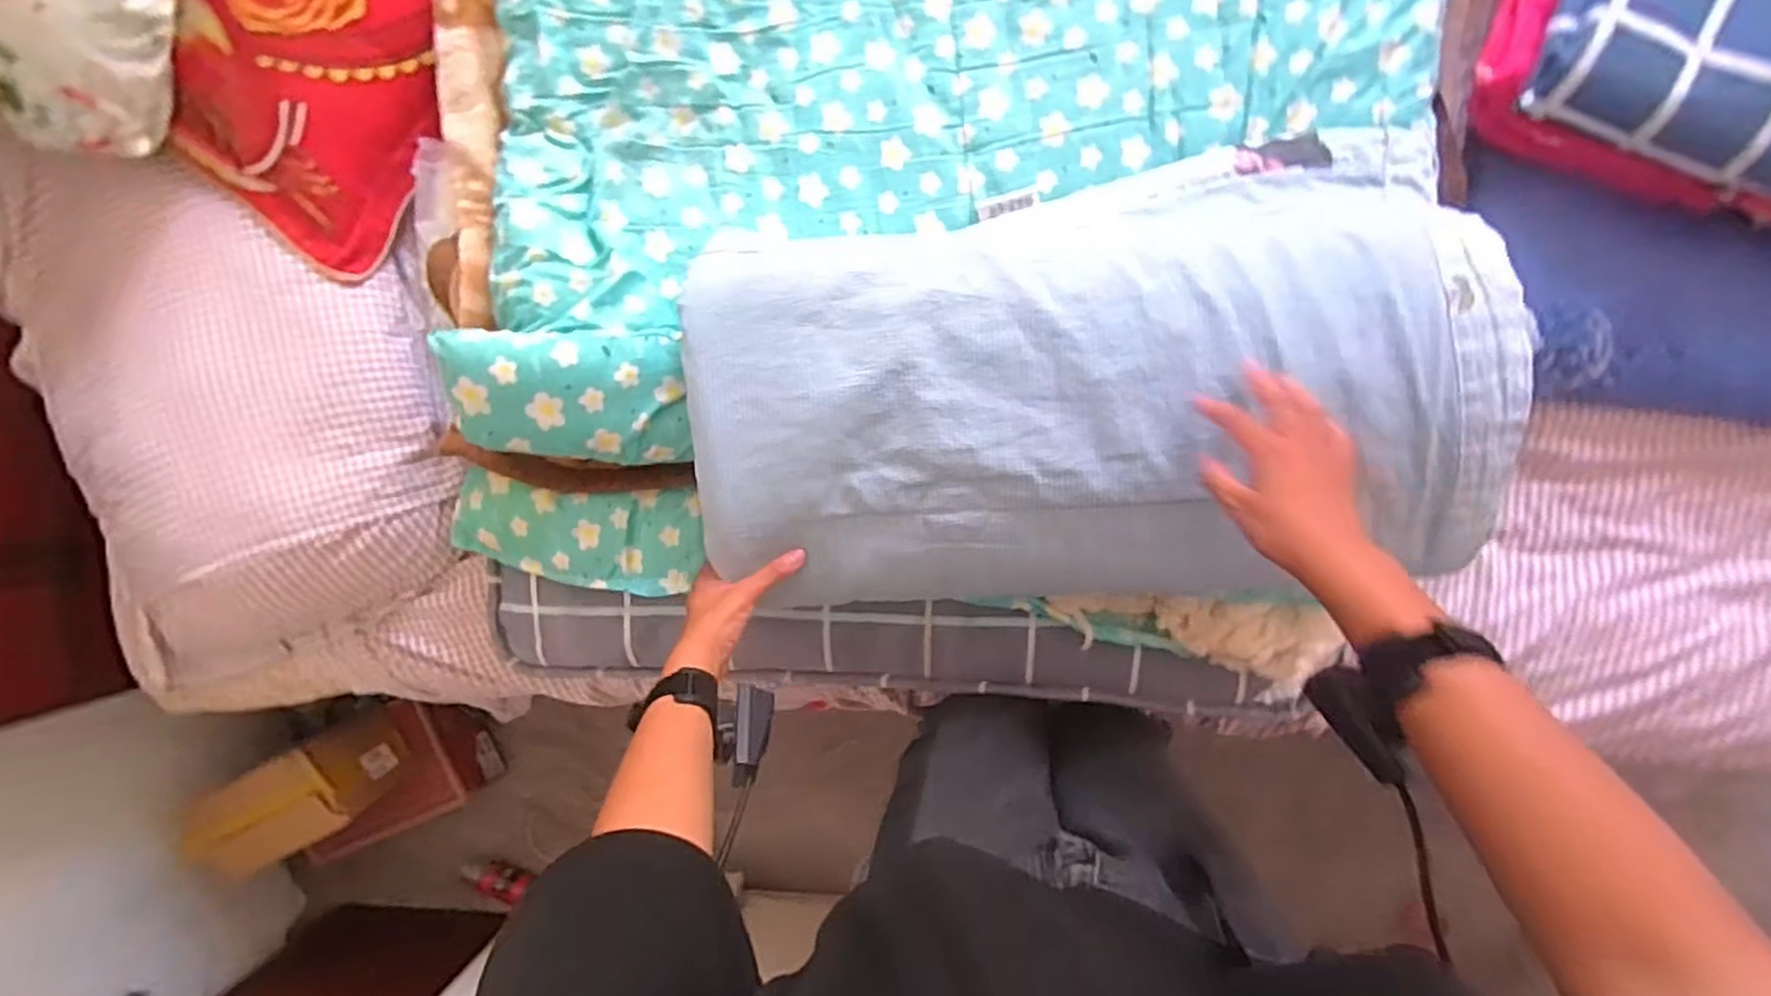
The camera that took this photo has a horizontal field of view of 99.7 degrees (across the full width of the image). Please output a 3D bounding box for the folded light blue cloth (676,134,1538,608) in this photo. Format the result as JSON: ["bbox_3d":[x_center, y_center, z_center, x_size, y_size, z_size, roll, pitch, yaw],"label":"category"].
[{"bbox_3d":[0.165,-0.096,0.627,0.630,0.122,0.363,-5,94,6],"label":"folded light blue cloth"}]

